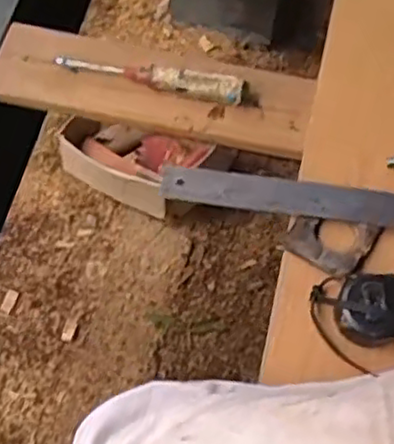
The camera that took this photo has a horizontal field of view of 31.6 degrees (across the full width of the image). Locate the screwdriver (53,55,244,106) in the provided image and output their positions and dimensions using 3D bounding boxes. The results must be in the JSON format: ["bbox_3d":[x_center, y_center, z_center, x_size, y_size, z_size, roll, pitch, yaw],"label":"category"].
[{"bbox_3d":[-0.049,-0.148,0.700,0.190,0.026,0.022,12,63,4],"label":"screwdriver"}]

